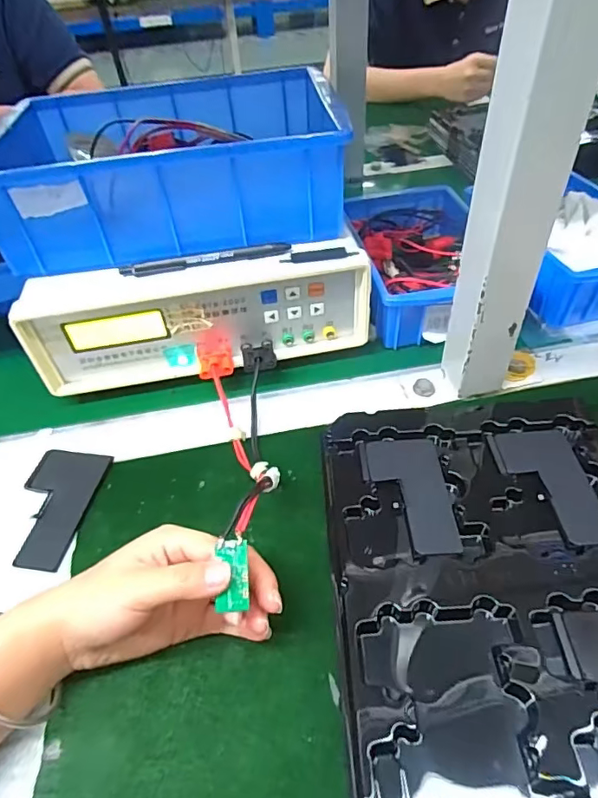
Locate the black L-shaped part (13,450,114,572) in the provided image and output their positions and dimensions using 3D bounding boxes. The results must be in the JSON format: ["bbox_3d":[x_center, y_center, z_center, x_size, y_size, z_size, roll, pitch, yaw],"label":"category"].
[{"bbox_3d":[-0.189,0.080,0.381,0.061,0.006,0.095,4,47,11],"label":"black L-shaped part"}]

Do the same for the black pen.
[{"bbox_3d":[-0.075,-0.113,0.413,0.137,0.014,0.012,-11,47,-6],"label":"black pen"}]

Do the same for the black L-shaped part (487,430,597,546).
[{"bbox_3d":[0.182,0.061,0.363,0.057,0.004,0.097,-7,46,-1],"label":"black L-shaped part"}]

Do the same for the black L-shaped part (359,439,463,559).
[{"bbox_3d":[0.079,0.068,0.367,0.058,0.004,0.098,-4,46,3],"label":"black L-shaped part"}]

